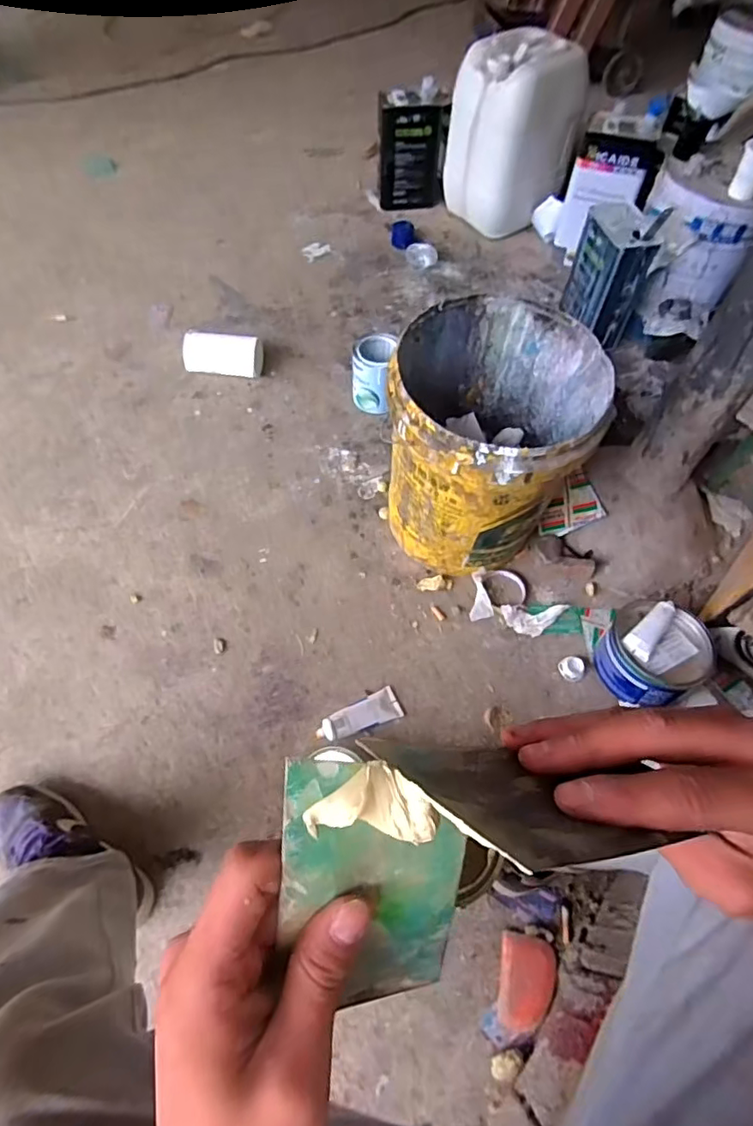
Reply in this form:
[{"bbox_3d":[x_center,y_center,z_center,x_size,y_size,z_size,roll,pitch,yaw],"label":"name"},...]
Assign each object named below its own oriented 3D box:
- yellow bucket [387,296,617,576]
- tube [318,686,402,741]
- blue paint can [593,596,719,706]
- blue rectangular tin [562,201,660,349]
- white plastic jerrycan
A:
[{"bbox_3d":[0.173,-0.174,0.915,0.287,0.363,0.304,1,60,-2],"label":"yellow bucket"},{"bbox_3d":[-0.026,0.241,0.868,0.132,0.025,0.050,-23,63,-13],"label":"tube"},{"bbox_3d":[0.435,0.142,0.886,0.152,0.104,0.143,0,60,0],"label":"blue paint can"},{"bbox_3d":[0.514,-0.642,1.238,0.115,0.218,0.166,-8,60,-5],"label":"blue rectangular tin"},{"bbox_3d":[0.355,-1.117,1.467,0.256,0.386,0.244,-23,63,-15],"label":"white plastic jerrycan"}]

